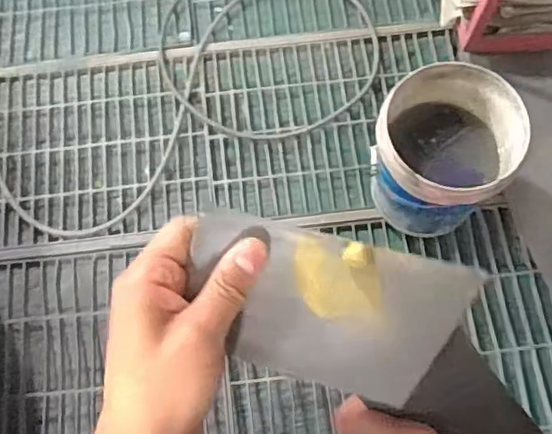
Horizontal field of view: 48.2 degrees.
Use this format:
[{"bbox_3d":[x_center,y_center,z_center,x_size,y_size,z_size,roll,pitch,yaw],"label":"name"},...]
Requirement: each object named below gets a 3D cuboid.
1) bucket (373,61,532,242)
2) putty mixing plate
[{"bbox_3d":[0.383,-0.146,1.452,0.306,0.339,0.293,0,71,1],"label":"bucket"},{"bbox_3d":[0.023,0.046,0.309,0.136,0.009,0.073,13,92,12],"label":"putty mixing plate"}]

